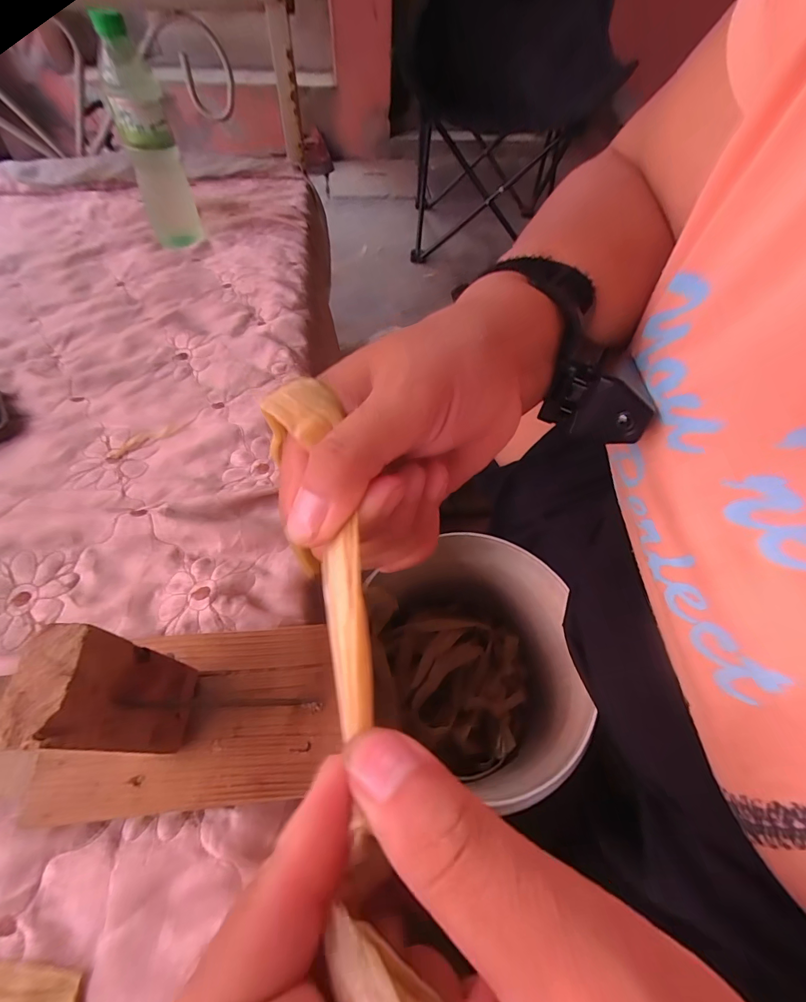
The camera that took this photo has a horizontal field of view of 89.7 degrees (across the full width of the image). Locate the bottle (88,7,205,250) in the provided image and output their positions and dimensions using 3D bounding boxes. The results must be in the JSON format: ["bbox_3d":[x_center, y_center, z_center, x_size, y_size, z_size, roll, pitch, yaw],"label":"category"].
[{"bbox_3d":[-0.330,-0.464,0.525,0.065,0.213,0.081,-20,59,-15],"label":"bottle"}]

